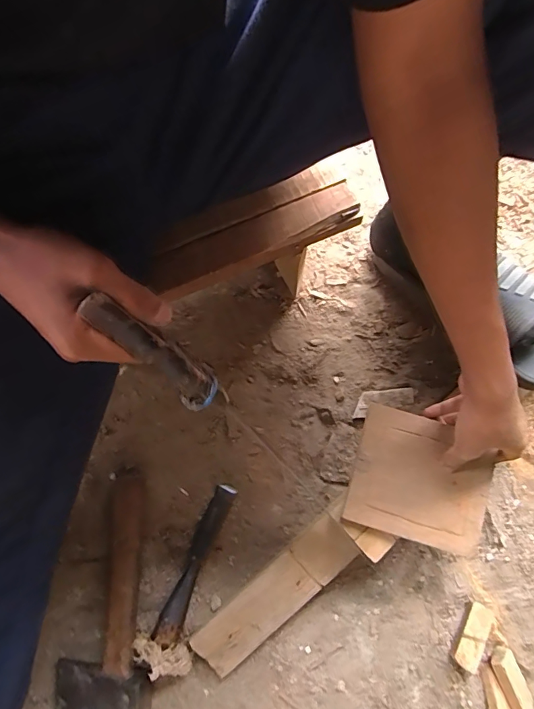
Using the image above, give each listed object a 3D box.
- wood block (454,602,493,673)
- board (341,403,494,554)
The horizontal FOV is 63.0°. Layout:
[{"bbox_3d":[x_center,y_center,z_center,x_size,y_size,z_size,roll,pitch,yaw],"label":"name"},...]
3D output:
[{"bbox_3d":[0.236,0.323,0.501,0.027,0.016,0.068,24,80,4],"label":"wood block"},{"bbox_3d":[0.160,0.129,0.452,0.135,0.008,0.120,17,79,2],"label":"board"}]

